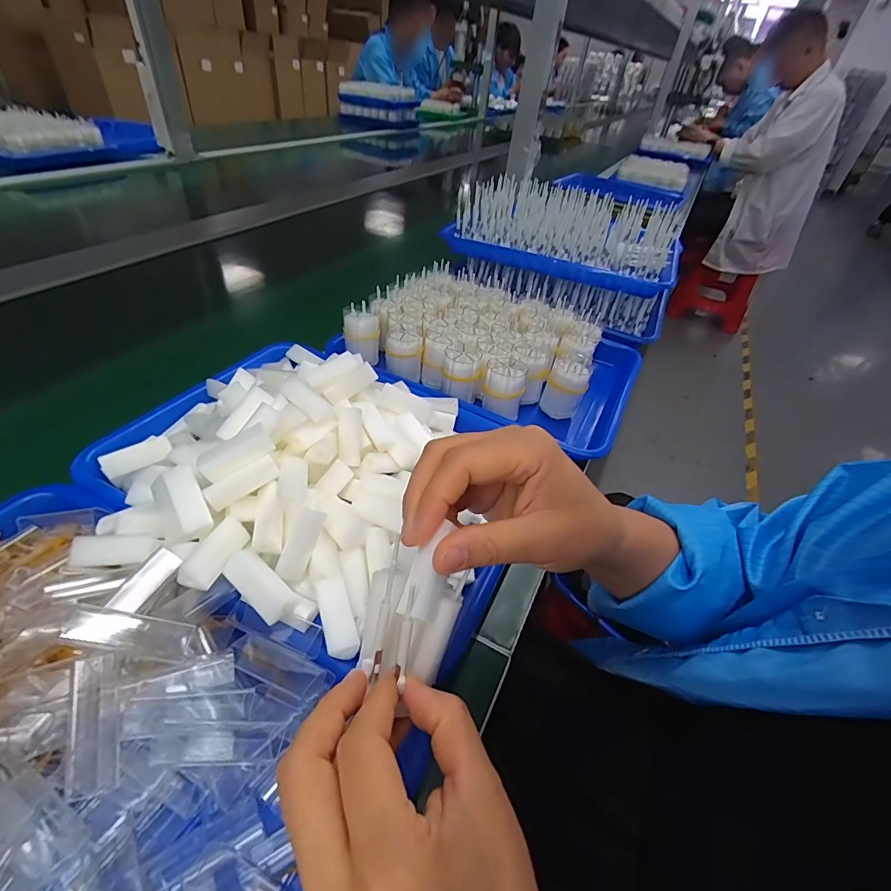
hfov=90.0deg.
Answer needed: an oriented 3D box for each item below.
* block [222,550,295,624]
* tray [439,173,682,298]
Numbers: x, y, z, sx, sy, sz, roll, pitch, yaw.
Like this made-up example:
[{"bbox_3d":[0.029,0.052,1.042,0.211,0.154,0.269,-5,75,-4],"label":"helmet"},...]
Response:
[{"bbox_3d":[-0.107,0.081,0.258,0.044,0.012,0.021,43,50,8],"label":"block"},{"bbox_3d":[0.180,-0.322,0.662,0.304,0.070,0.223,18,43,11],"label":"tray"}]

